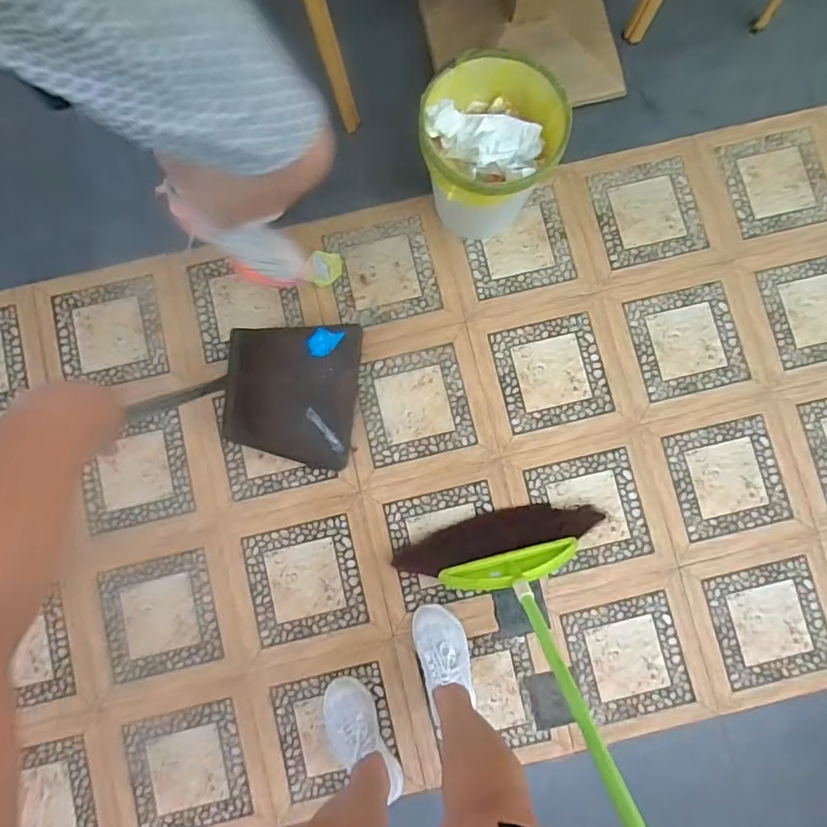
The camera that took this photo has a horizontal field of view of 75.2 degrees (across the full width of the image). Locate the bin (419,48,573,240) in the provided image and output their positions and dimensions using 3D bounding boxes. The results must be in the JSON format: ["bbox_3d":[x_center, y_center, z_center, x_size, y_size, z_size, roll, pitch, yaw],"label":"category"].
[{"bbox_3d":[0.132,-0.488,1.049,0.252,0.271,0.259,0,83,1],"label":"bin"}]

